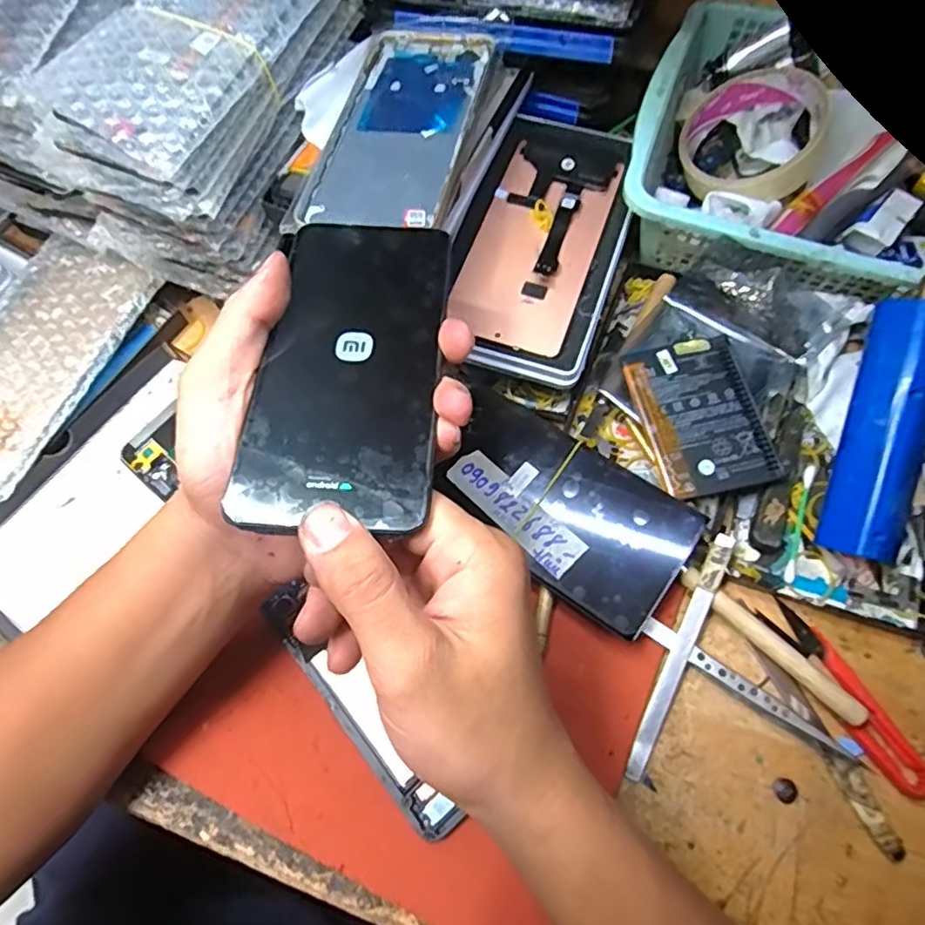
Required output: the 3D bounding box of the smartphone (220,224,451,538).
[{"bbox_3d":[-0.045,-0.043,0.252,0.072,0.006,0.152,2,61,3],"label":"smartphone"}]

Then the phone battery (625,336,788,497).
[{"bbox_3d":[0.132,-0.026,0.342,0.061,0.004,0.090,-14,71,-1],"label":"phone battery"}]

